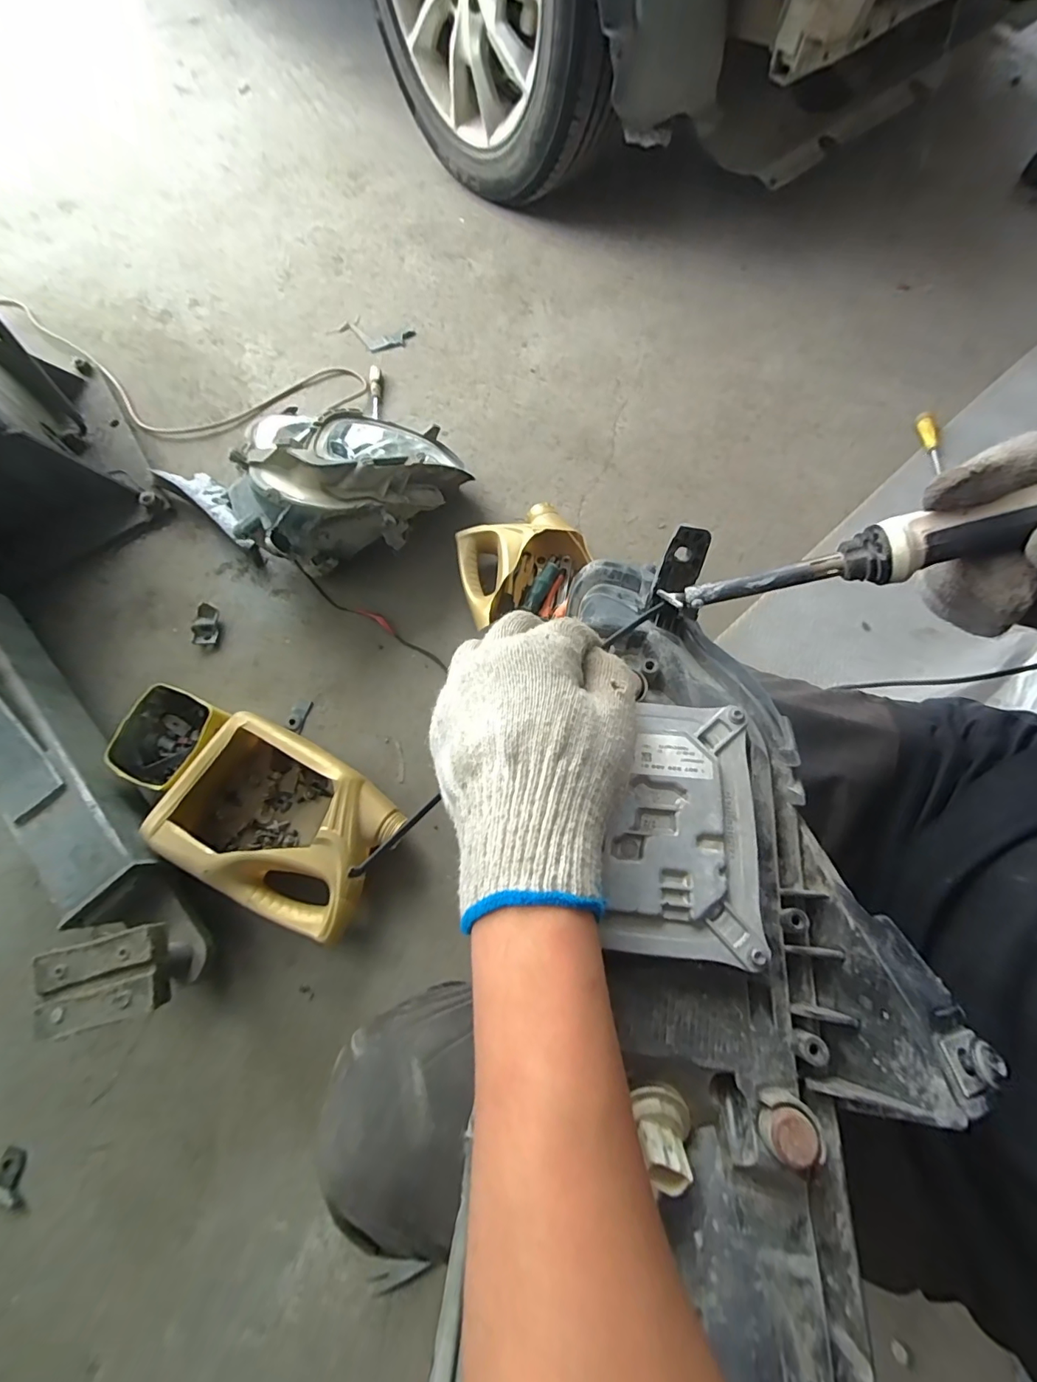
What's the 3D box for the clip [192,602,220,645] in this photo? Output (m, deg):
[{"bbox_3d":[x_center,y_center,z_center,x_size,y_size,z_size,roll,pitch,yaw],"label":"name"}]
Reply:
[{"bbox_3d":[-0.528,-0.111,0.815,0.038,0.019,0.069,-11,70,-1],"label":"clip"}]

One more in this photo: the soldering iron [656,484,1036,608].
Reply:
[{"bbox_3d":[0.194,-0.071,0.228,0.239,0.019,0.024,-11,69,22],"label":"soldering iron"}]

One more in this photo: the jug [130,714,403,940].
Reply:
[{"bbox_3d":[-0.325,0.173,0.661,0.294,0.105,0.207,25,73,11],"label":"jug"}]

